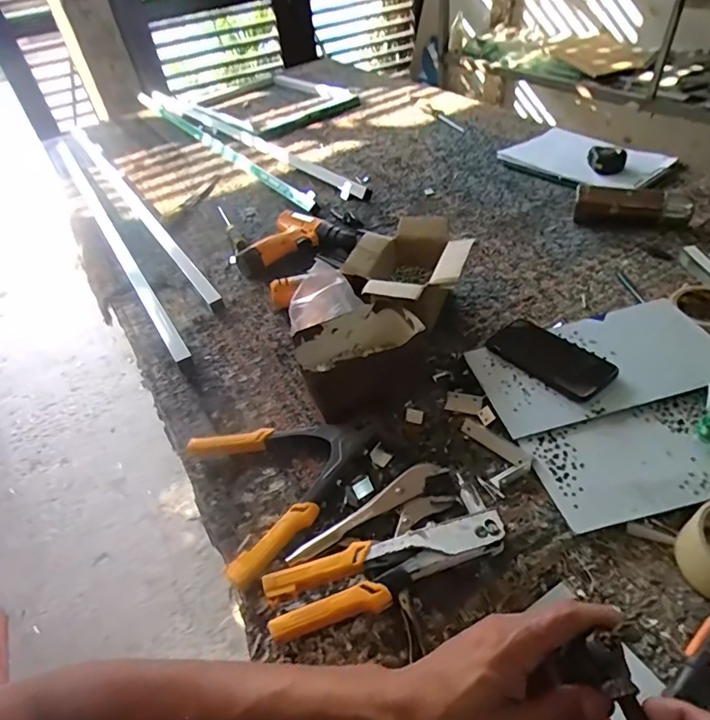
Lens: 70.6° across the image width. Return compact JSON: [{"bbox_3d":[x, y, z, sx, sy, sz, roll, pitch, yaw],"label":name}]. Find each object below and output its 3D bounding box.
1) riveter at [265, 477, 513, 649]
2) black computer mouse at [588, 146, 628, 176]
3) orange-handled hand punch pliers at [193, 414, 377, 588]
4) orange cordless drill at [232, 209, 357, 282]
[{"bbox_3d":[0.032,0.203,0.506,0.239,0.045,0.075,-20,46,-13],"label":"riveter"},{"bbox_3d":[0.558,-0.442,1.112,0.080,0.040,0.049,21,51,25],"label":"black computer mouse"},{"bbox_3d":[-0.075,0.136,0.612,0.211,0.046,0.214,-22,47,-15],"label":"orange-handled hand punch pliers"},{"bbox_3d":[-0.126,-0.245,1.021,0.229,0.053,0.162,-13,45,-6],"label":"orange cordless drill"}]

